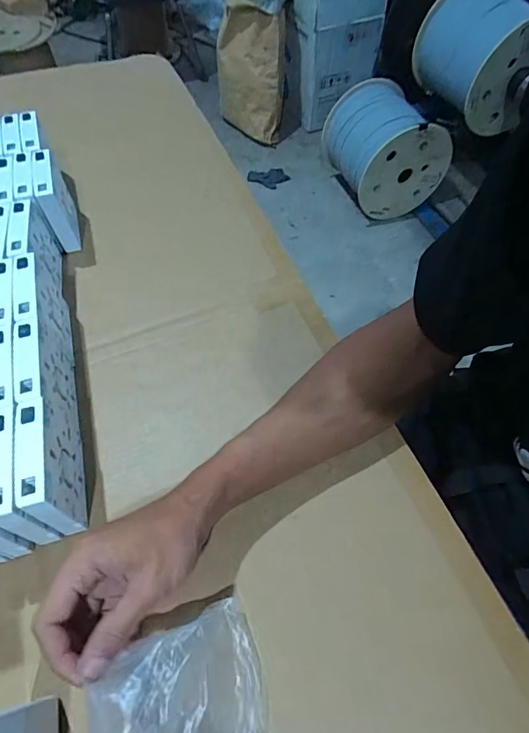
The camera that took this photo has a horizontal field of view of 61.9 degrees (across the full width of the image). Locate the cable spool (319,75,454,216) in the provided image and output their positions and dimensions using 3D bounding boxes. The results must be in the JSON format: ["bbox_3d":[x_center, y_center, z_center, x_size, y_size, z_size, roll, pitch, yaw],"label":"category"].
[{"bbox_3d":[0.437,-0.805,1.610,0.350,0.317,0.368,-12,58,-8],"label":"cable spool"}]

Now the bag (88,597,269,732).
[{"bbox_3d":[-0.048,0.217,0.279,0.117,0.042,0.110,2,63,-26],"label":"bag"}]

